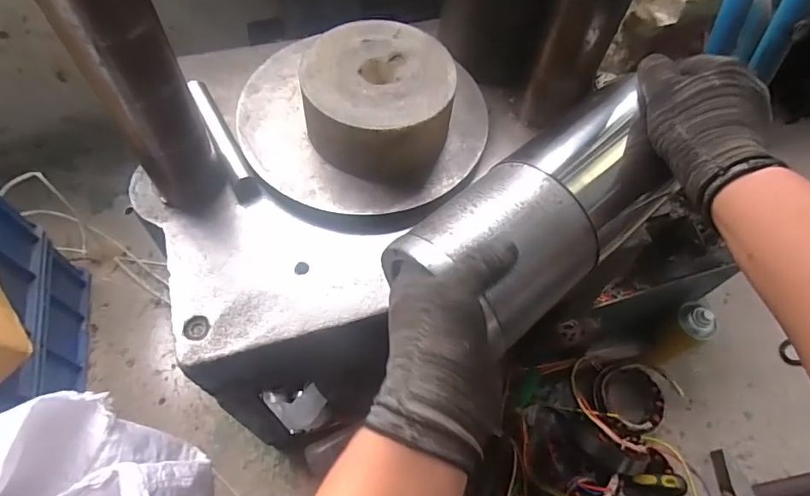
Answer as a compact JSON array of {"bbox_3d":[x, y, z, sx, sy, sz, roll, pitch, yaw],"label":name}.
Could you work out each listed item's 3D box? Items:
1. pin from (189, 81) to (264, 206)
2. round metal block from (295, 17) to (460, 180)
[{"bbox_3d":[-0.192,-0.115,0.502,0.023,0.016,0.163,-26,65,-17],"label":"pin"},{"bbox_3d":[-0.027,-0.143,0.482,0.140,0.072,0.159,-6,60,-7],"label":"round metal block"}]

